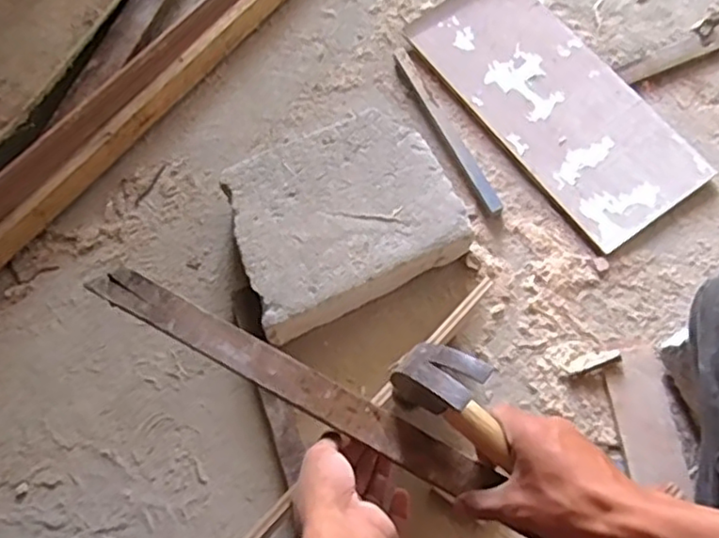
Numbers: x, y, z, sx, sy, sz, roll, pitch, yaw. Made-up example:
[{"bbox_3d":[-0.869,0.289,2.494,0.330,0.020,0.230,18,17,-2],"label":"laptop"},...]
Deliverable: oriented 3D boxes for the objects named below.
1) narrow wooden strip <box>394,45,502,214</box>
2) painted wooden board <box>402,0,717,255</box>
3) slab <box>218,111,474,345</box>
[{"bbox_3d":[0.107,-0.181,0.842,0.017,0.018,0.269,-24,69,-7],"label":"narrow wooden strip"},{"bbox_3d":[0.244,-0.218,0.846,0.183,0.025,0.399,-33,70,-10],"label":"painted wooden board"},{"bbox_3d":[-0.021,-0.063,0.749,0.242,0.037,0.205,-25,69,-7],"label":"slab"}]

